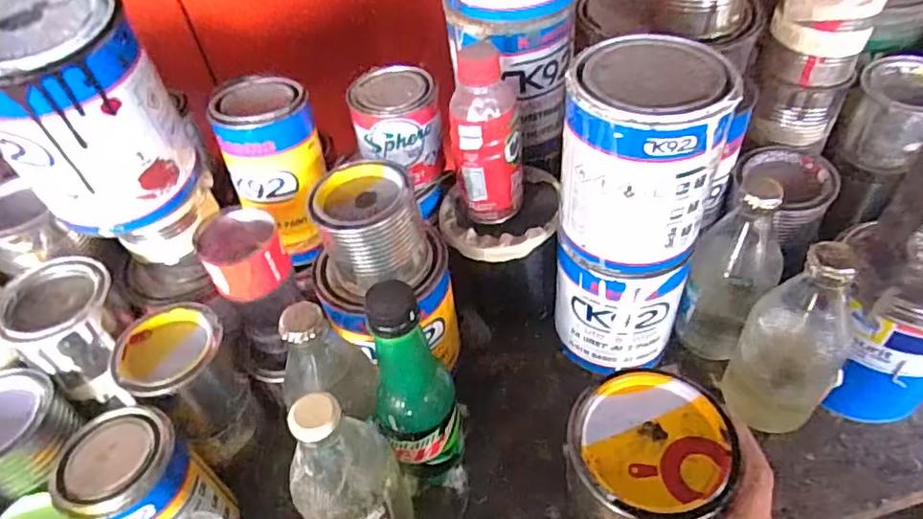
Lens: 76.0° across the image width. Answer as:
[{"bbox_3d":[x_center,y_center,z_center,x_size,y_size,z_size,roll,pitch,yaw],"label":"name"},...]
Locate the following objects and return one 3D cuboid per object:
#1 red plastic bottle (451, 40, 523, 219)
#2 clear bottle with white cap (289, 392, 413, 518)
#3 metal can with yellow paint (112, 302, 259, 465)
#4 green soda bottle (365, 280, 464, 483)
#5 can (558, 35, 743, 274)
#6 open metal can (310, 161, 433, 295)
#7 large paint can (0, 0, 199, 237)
[{"bbox_3d":[0.020,-0.090,0.452,0.051,0.134,0.042,-6,50,0],"label":"red plastic bottle"},{"bbox_3d":[-0.069,0.146,0.373,0.063,0.160,0.053,-18,51,-10],"label":"clear bottle with white cap"},{"bbox_3d":[-0.199,0.092,0.443,0.075,0.100,0.072,-2,50,3],"label":"metal can with yellow paint"},{"bbox_3d":[-0.032,0.094,0.400,0.054,0.196,0.051,-2,50,3],"label":"green soda bottle"},{"bbox_3d":[0.119,-0.072,0.409,0.101,0.126,0.103,6,51,9],"label":"can"},{"bbox_3d":[-0.065,-0.024,0.428,0.073,0.065,0.076,-14,50,-7],"label":"open metal can"},{"bbox_3d":[-0.239,-0.085,0.384,0.104,0.156,0.092,-31,55,-20],"label":"large paint can"}]

